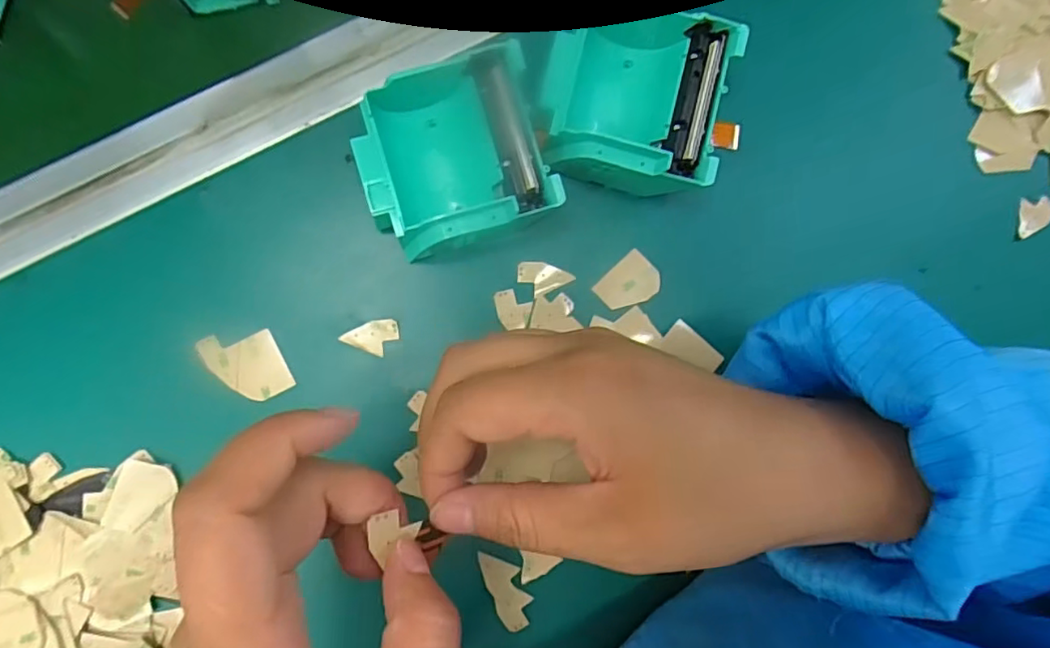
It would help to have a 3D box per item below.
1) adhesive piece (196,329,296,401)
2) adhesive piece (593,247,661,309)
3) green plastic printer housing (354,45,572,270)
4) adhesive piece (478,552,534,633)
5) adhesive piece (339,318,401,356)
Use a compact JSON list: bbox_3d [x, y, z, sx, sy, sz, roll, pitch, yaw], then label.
[{"bbox_3d":[-0.127,0.019,0.273,0.031,0.004,0.035,-27,88,-5],"label":"adhesive piece"},{"bbox_3d":[0.051,-0.019,0.287,0.029,0.004,0.023,-42,89,-5],"label":"adhesive piece"},{"bbox_3d":[-0.033,-0.078,0.268,0.079,0.039,0.088,-17,87,-4],"label":"green plastic printer housing"},{"bbox_3d":[-0.008,0.123,0.276,0.016,0.004,0.038,-22,87,-5],"label":"adhesive piece"},{"bbox_3d":[-0.071,0.004,0.278,0.023,0.004,0.018,22,85,-2],"label":"adhesive piece"}]

